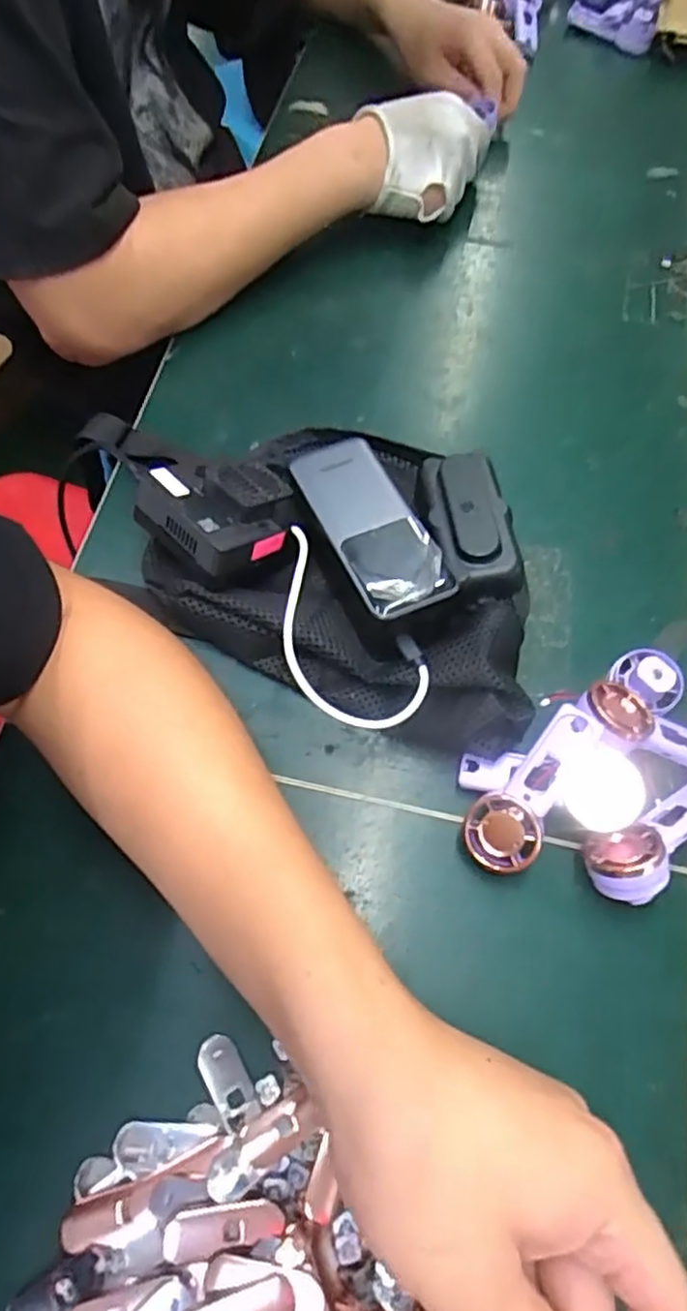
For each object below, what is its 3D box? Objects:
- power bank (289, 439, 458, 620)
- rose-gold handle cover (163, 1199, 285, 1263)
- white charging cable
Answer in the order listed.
[{"bbox_3d":[0.016,-0.076,0.396,0.052,0.019,0.123,-24,68,-12],"label":"power bank"},{"bbox_3d":[-0.052,0.250,0.296,0.051,0.004,0.015,-9,66,-6],"label":"rose-gold handle cover"},{"bbox_3d":[-0.009,-0.011,0.391,0.065,0.017,0.127,-38,72,-17],"label":"white charging cable"}]

